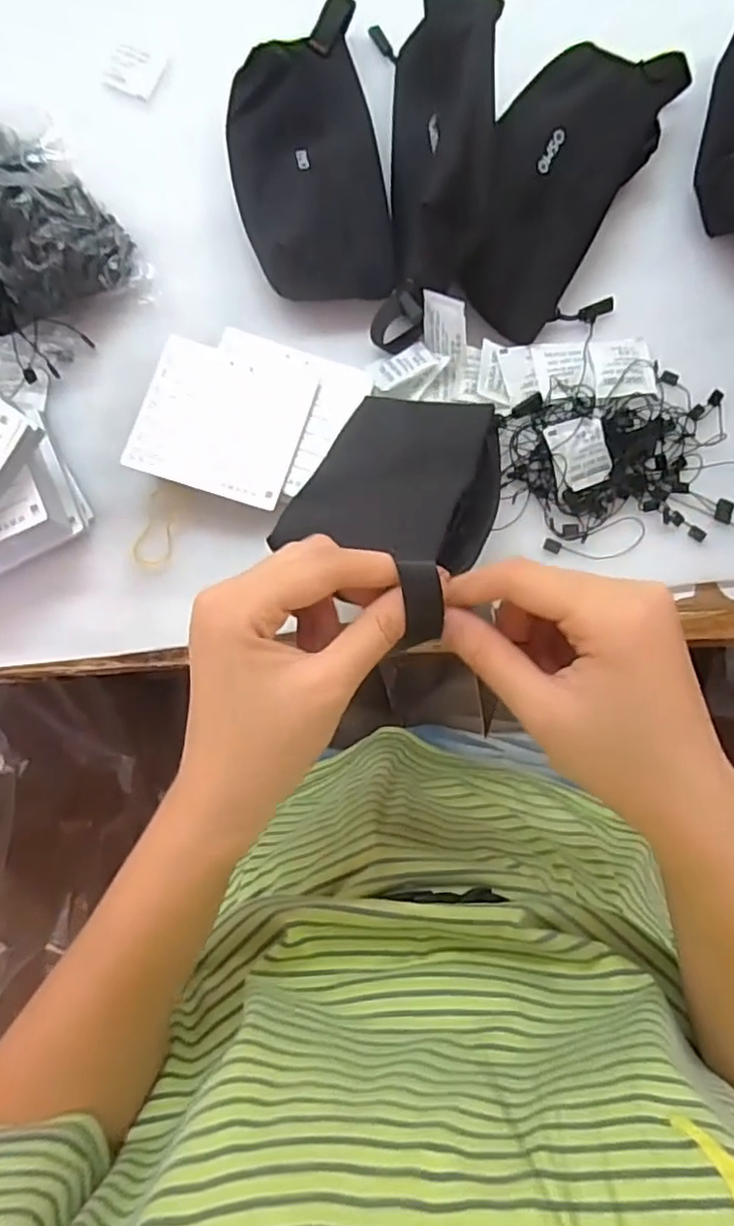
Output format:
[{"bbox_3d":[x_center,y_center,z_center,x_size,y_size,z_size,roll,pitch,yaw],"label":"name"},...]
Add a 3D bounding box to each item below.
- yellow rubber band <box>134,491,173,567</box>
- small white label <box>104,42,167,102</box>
[{"bbox_3d":[-0.135,-0.054,0.422,0.024,0.005,0.047,19,84,4],"label":"yellow rubber band"},{"bbox_3d":[-0.168,-0.389,0.469,0.038,0.006,0.039,18,84,4],"label":"small white label"}]

